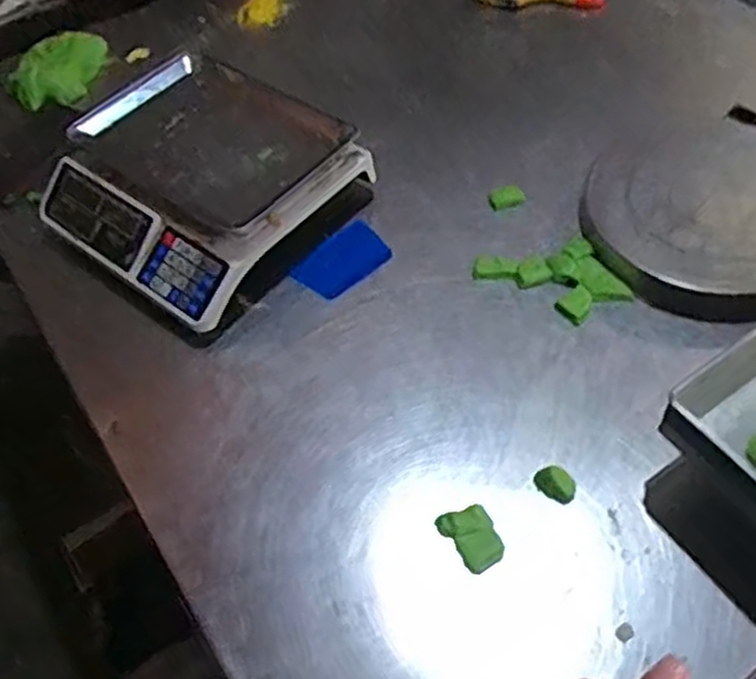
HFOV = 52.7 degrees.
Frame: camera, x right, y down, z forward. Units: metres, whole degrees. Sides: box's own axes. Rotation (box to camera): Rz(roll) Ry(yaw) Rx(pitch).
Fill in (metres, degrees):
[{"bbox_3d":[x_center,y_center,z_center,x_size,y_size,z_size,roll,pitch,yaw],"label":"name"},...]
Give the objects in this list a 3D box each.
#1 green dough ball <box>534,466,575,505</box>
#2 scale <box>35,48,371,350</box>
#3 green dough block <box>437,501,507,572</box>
[{"bbox_3d":[0.185,0.149,0.791,0.042,0.021,0.027,32,61,23],"label":"green dough ball"},{"bbox_3d":[-0.233,-0.213,1.020,0.340,0.119,0.325,34,62,25],"label":"scale"},{"bbox_3d":[0.094,0.198,0.767,0.044,0.029,0.065,-28,57,-16],"label":"green dough block"}]

